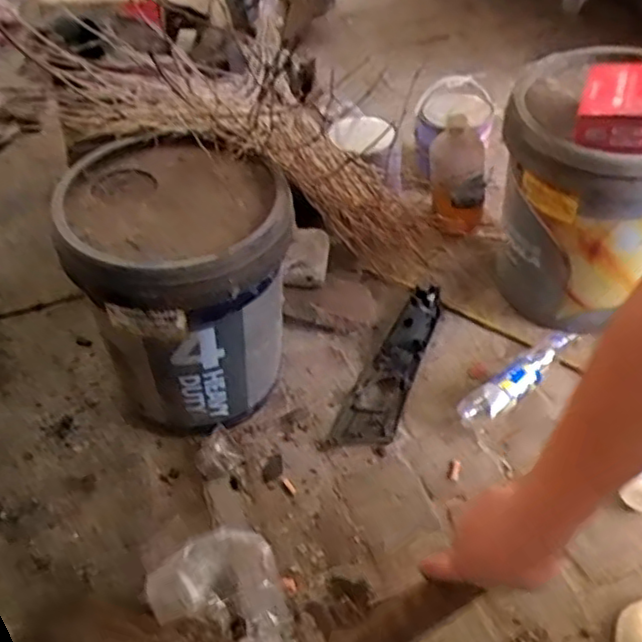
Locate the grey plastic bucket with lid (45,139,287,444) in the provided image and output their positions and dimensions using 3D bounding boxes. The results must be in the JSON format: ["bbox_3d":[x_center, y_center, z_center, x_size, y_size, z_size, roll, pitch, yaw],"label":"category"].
[{"bbox_3d":[-0.188,-0.041,0.936,0.266,0.384,0.257,0,48,1],"label":"grey plastic bucket with lid"}]

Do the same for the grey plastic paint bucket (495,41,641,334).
[{"bbox_3d":[0.434,-0.224,1.064,0.286,0.382,0.306,16,50,15],"label":"grey plastic paint bucket"}]

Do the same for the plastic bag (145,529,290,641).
[{"bbox_3d":[-0.117,0.329,0.806,0.161,0.108,0.107,10,49,10],"label":"plastic bag"}]

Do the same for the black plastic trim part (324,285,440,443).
[{"bbox_3d":[0.122,0.076,1.078,0.085,0.025,0.335,24,63,17],"label":"black plastic trim part"}]

